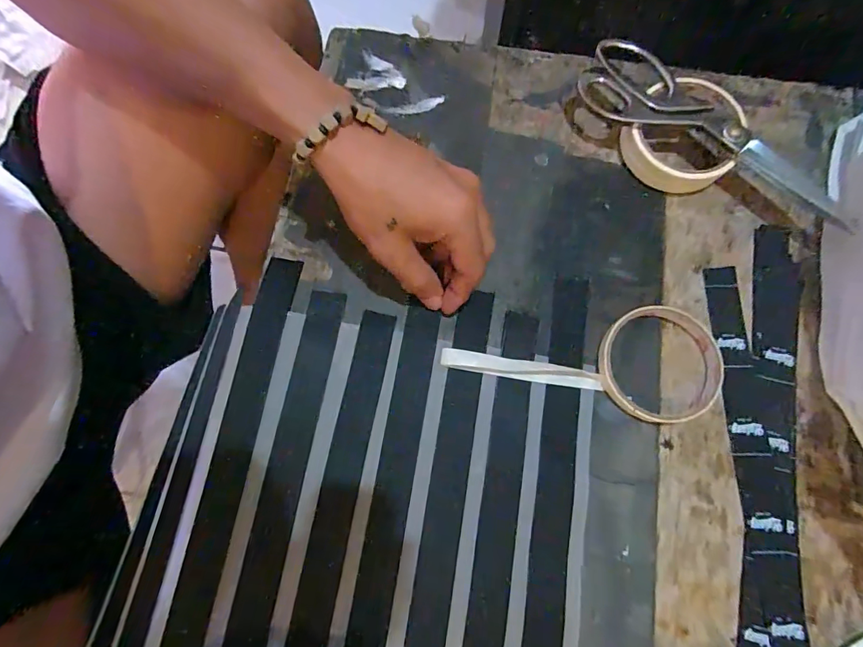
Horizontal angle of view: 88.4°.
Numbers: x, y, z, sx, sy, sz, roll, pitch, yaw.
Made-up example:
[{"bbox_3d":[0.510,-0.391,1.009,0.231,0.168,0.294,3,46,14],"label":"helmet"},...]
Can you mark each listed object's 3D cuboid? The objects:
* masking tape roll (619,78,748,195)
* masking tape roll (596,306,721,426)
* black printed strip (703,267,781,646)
[{"bbox_3d":[0.202,-0.150,0.358,0.085,0.030,0.088,0,75,-1],"label":"masking tape roll"},{"bbox_3d":[0.166,0.030,0.323,0.083,0.011,0.085,0,75,-1],"label":"masking tape roll"},{"bbox_3d":[0.221,0.097,0.312,0.036,0.006,0.283,5,75,0],"label":"black printed strip"}]

